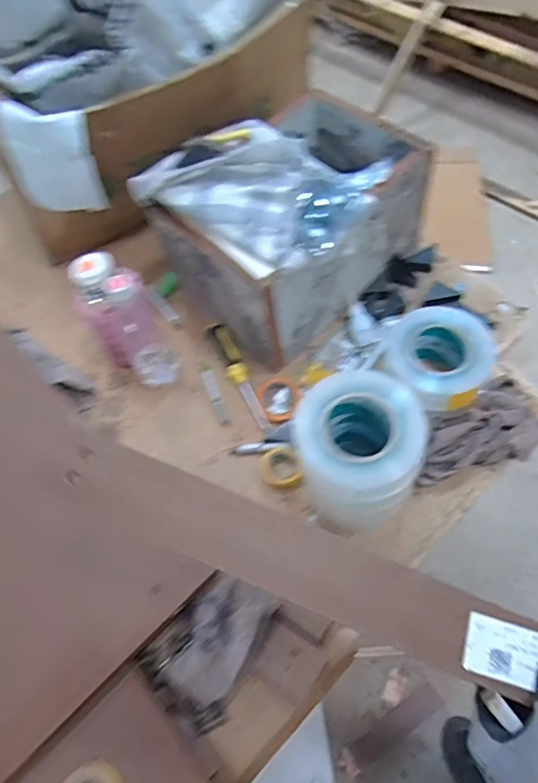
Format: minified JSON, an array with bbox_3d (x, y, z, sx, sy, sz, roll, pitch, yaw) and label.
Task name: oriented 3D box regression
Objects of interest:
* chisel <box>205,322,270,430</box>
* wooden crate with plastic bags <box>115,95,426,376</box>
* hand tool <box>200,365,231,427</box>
[{"bbox_3d":[-0.044,-0.025,0.831,0.032,0.031,0.187,-26,61,-7],"label":"chisel"},{"bbox_3d":[0.033,-0.274,0.802,0.339,0.249,0.263,-43,65,-16],"label":"wooden crate with plastic bags"},{"bbox_3d":[-0.084,0.006,0.831,0.019,0.009,0.117,-21,61,-4],"label":"hand tool"}]

